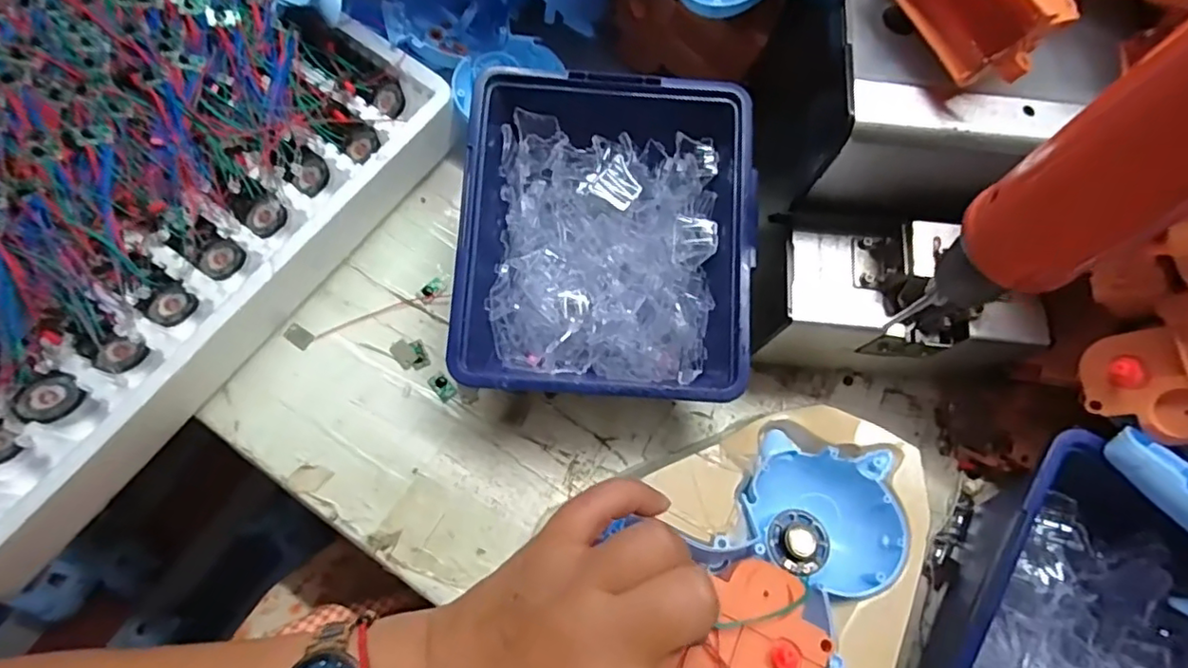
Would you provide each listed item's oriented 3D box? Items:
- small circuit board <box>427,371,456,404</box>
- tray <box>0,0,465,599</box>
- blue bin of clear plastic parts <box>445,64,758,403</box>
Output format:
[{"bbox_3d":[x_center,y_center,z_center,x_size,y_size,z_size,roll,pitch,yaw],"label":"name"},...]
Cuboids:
[{"bbox_3d":[-0.085,0.029,0.331,0.010,0.004,0.017,-40,77,-13],"label":"small circuit board"},{"bbox_3d":[-0.274,-0.069,0.318,0.227,0.069,0.335,35,74,9],"label":"tray"},{"bbox_3d":[0.007,-0.044,0.318,0.144,0.076,0.162,5,72,0],"label":"blue bin of clear plastic parts"}]

